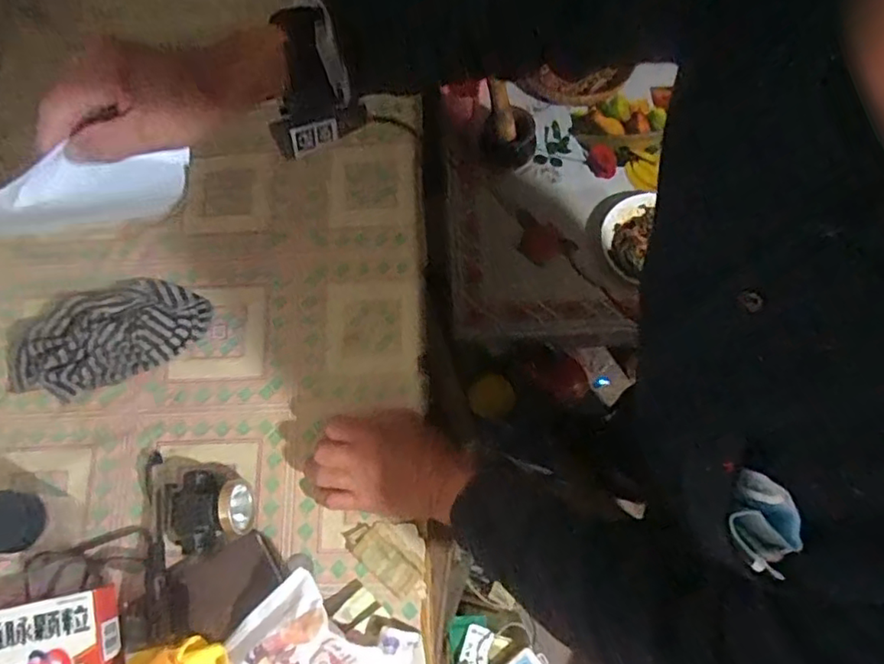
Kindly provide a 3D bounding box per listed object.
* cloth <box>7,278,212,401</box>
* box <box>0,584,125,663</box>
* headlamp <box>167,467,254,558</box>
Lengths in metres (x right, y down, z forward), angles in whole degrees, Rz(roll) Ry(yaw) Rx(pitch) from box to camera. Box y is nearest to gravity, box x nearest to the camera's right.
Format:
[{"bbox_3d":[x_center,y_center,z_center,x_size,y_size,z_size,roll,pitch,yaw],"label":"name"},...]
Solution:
[{"bbox_3d":[-0.338,-0.002,0.590,0.194,0.028,0.103,-22,73,-7],"label":"cloth"},{"bbox_3d":[-0.339,0.268,0.493,0.146,0.037,0.087,-13,72,-3],"label":"box"},{"bbox_3d":[-0.206,0.161,0.532,0.068,0.040,0.072,-7,72,-2],"label":"headlamp"}]

